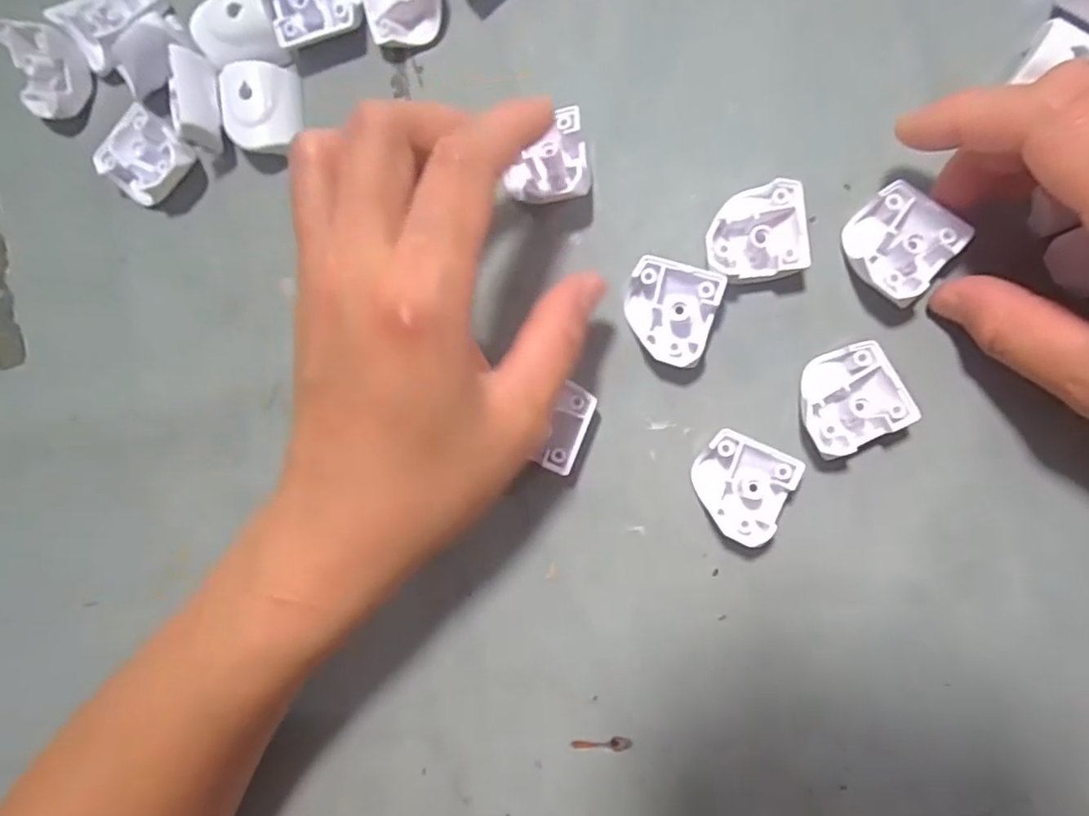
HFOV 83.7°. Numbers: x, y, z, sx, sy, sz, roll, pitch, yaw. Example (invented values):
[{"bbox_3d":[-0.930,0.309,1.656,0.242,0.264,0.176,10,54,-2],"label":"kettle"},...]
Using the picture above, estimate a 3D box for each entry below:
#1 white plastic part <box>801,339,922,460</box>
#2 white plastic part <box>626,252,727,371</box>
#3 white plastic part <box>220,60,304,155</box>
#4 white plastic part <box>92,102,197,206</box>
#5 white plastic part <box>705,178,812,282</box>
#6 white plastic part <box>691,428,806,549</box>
[{"bbox_3d":[0.100,-0.004,0.201,0.031,0.016,0.030,-26,88,8],"label":"white plastic part"},{"bbox_3d":[0.043,-0.033,0.209,0.031,0.015,0.032,19,94,7],"label":"white plastic part"},{"bbox_3d":[-0.108,-0.113,0.227,0.024,0.018,0.033,2,92,8],"label":"white plastic part"},{"bbox_3d":[-0.153,-0.094,0.235,0.031,0.016,0.031,44,97,5],"label":"white plastic part"},{"bbox_3d":[0.070,-0.058,0.204,0.032,0.017,0.030,-7,91,8],"label":"white plastic part"},{"bbox_3d":[0.066,0.026,0.206,0.030,0.016,0.032,25,95,7],"label":"white plastic part"}]

